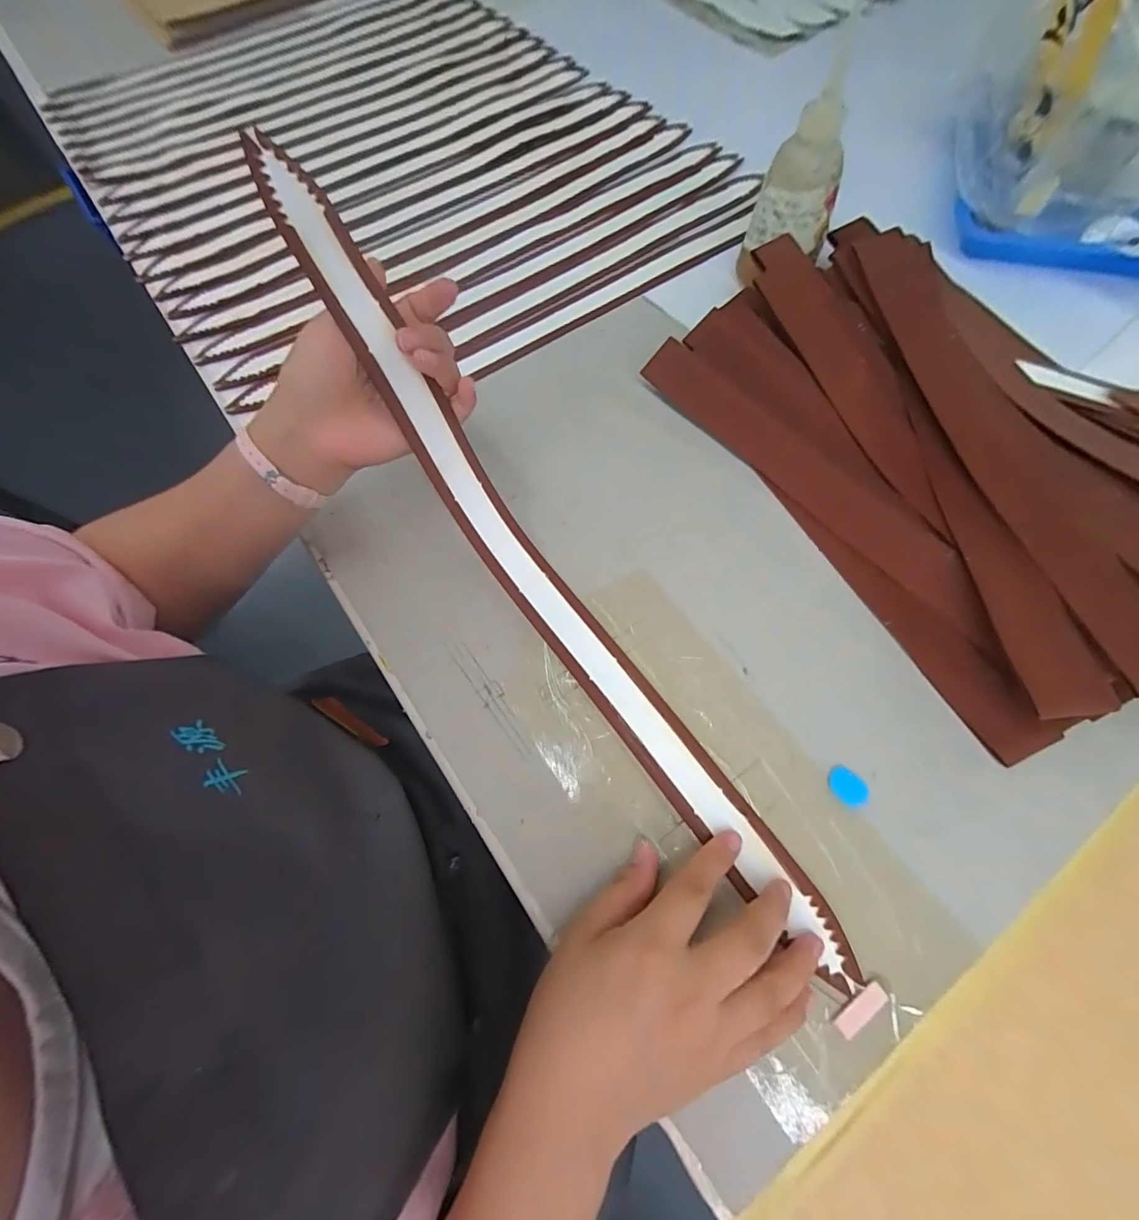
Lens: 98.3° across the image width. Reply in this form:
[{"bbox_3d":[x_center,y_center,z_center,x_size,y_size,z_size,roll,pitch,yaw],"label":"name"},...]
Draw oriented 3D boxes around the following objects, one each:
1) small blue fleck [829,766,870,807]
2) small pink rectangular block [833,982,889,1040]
[{"bbox_3d":[0.164,0.103,0.287,0.023,0.004,0.018,36,74,16],"label":"small blue fleck"},{"bbox_3d":[0.148,0.202,0.248,0.031,0.004,0.009,-35,71,-11],"label":"small pink rectangular block"}]

